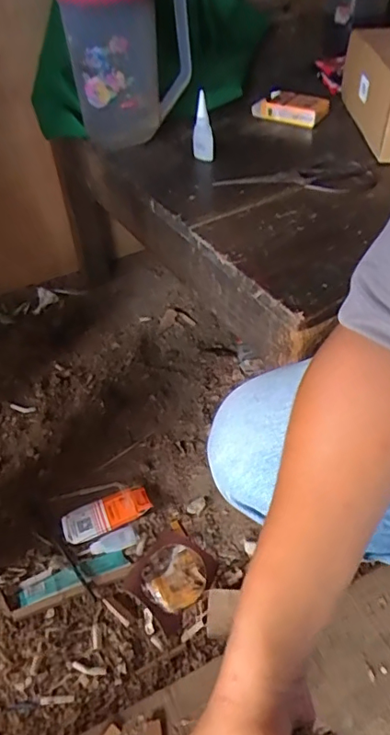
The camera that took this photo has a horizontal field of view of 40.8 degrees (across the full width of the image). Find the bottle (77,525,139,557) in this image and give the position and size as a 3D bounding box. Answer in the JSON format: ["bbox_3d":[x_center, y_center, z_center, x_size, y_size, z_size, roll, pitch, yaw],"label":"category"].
[{"bbox_3d":[-0.118,0.241,0.718,0.080,0.013,0.028,-16,47,-14],"label":"bottle"}]

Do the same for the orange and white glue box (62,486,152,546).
[{"bbox_3d":[-0.126,0.204,0.743,0.123,0.016,0.053,-18,47,-16],"label":"orange and white glue box"}]

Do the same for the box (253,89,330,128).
[{"bbox_3d":[0.155,-0.425,0.856,0.118,0.027,0.071,16,47,16],"label":"box"}]

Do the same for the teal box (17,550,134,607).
[{"bbox_3d":[-0.159,0.274,0.690,0.141,0.015,0.035,-15,47,-14],"label":"teal box"}]

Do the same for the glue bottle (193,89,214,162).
[{"bbox_3d":[0.012,-0.347,0.759,0.030,0.087,0.038,0,45,1],"label":"glue bottle"}]

